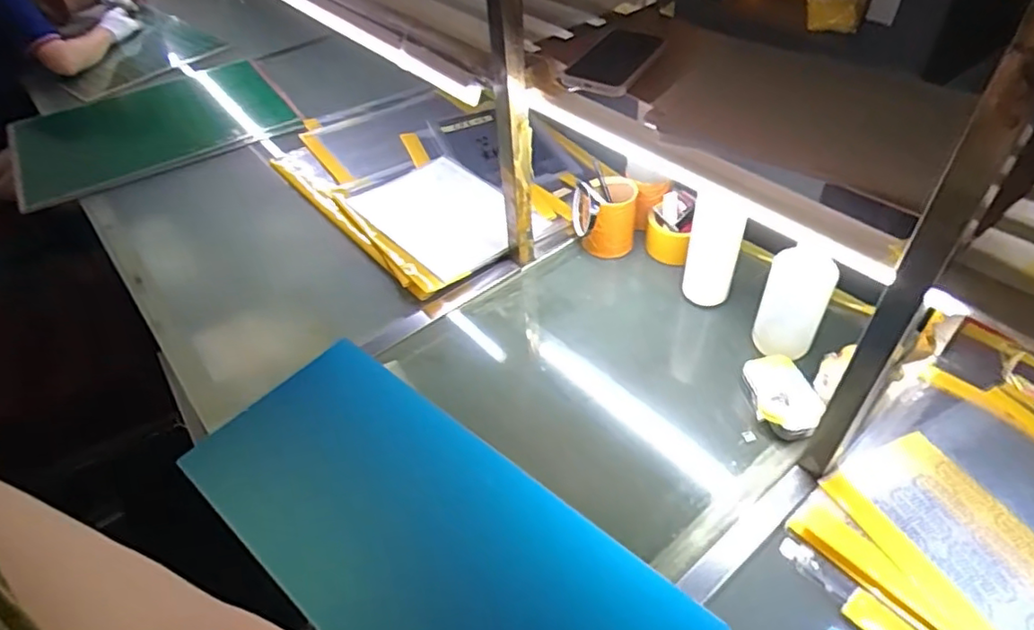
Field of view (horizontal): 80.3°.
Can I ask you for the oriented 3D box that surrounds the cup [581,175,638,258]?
[{"bbox_3d":[0.144,-0.158,0.977,0.090,0.109,0.087,8,47,12],"label":"cup"}]

